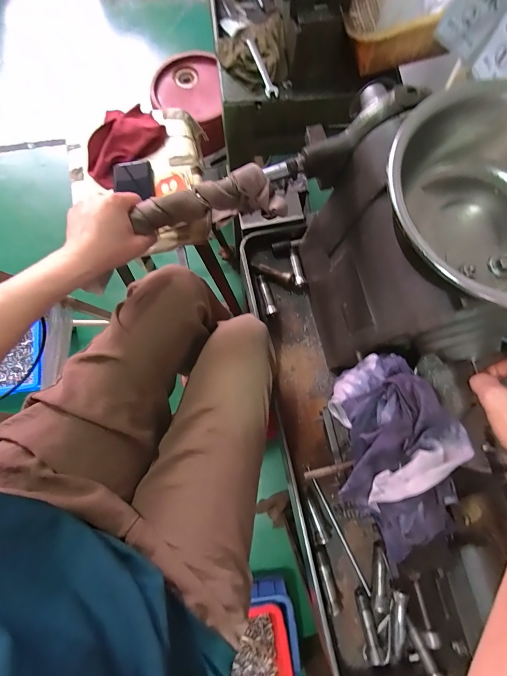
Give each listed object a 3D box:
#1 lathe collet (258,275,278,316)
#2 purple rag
[{"bbox_3d":[0.023,-0.073,0.548,0.019,0.022,0.073,-14,77,-3],"label":"lathe collet"},{"bbox_3d":[0.133,0.103,0.294,0.098,0.059,0.176,-5,77,-1],"label":"purple rag"}]

